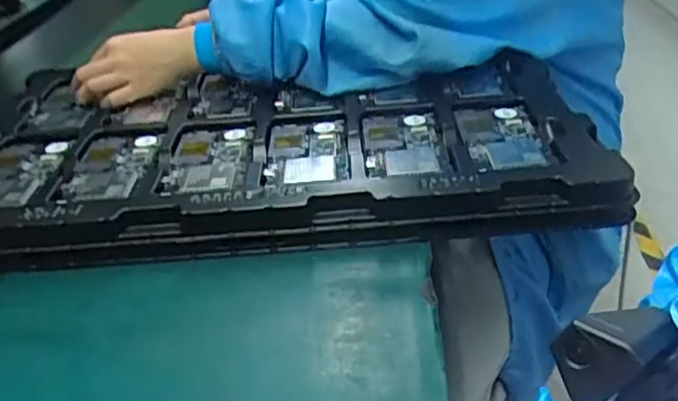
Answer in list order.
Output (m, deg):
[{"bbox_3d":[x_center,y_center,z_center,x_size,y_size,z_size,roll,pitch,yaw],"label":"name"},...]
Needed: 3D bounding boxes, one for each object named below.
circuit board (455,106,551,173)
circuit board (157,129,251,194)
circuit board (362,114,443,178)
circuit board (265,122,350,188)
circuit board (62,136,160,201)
[{"bbox_3d":[0.138,-0.056,0.553,0.063,0.006,0.120,-3,33,2],"label":"circuit board"},{"bbox_3d":[-0.113,-0.037,0.554,0.065,0.005,0.117,-3,33,2],"label":"circuit board"},{"bbox_3d":[0.053,-0.049,0.551,0.063,0.012,0.123,-2,33,4],"label":"circuit board"},{"bbox_3d":[-0.028,-0.042,0.551,0.067,0.004,0.115,-4,33,0],"label":"circuit board"},{"bbox_3d":[-0.197,-0.031,0.552,0.062,0.006,0.114,-3,33,2],"label":"circuit board"}]

